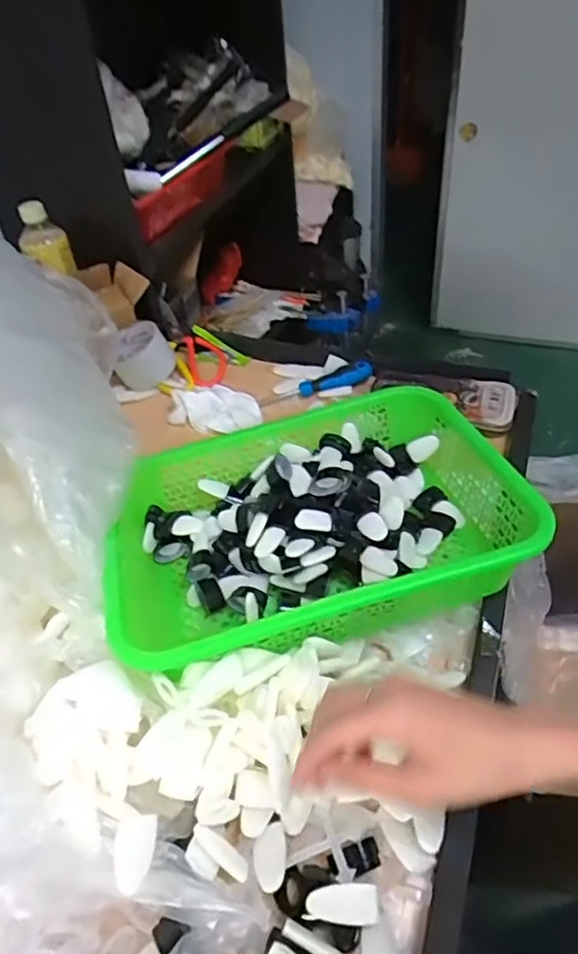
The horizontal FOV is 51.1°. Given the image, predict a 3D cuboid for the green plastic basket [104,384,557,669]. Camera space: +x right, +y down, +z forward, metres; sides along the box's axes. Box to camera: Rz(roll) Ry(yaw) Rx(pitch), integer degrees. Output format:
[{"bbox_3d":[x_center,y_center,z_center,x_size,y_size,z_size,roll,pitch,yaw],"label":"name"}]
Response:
[{"bbox_3d":[0.018,0.040,0.552,0.343,0.100,0.252,-14,44,-7],"label":"green plastic basket"}]

